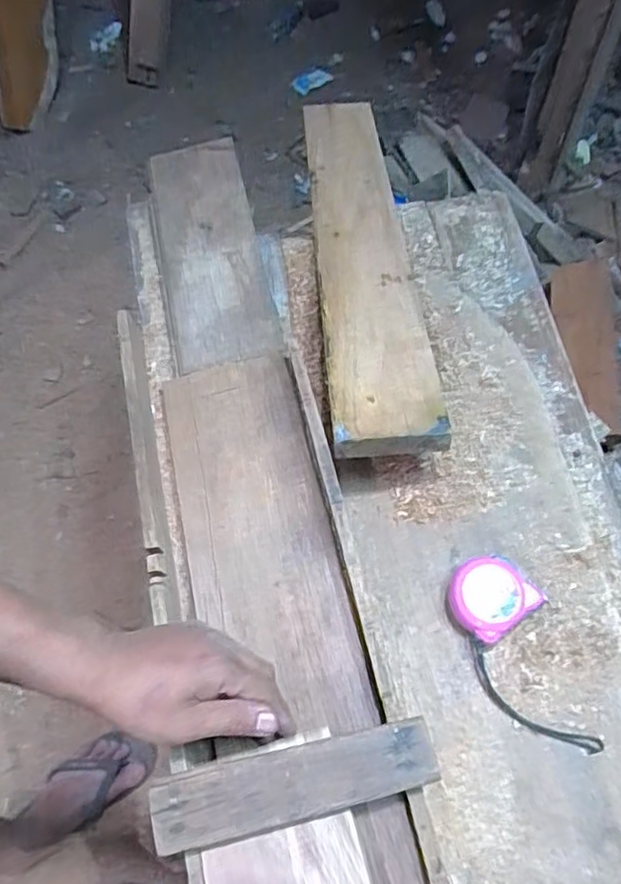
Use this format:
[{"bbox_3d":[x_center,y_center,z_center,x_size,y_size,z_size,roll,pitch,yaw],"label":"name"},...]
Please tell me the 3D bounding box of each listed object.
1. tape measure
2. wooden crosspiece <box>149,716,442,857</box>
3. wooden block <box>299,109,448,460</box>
[{"bbox_3d":[0.178,0.179,0.533,0.071,0.027,0.169,-18,66,-11],"label":"tape measure"},{"bbox_3d":[-0.011,0.231,0.425,0.189,0.016,0.046,-14,65,-2],"label":"wooden crosspiece"},{"bbox_3d":[0.055,-0.244,0.766,0.107,0.036,0.644,-2,50,-3],"label":"wooden block"}]

